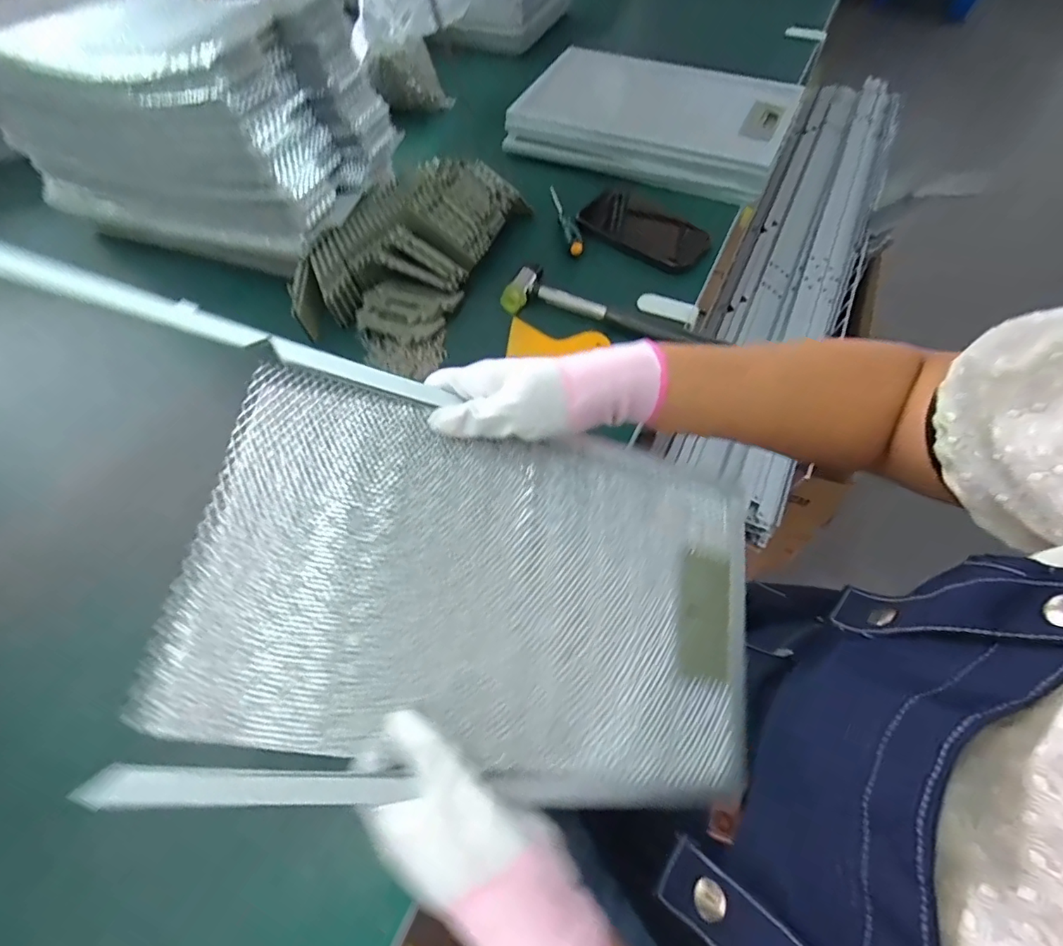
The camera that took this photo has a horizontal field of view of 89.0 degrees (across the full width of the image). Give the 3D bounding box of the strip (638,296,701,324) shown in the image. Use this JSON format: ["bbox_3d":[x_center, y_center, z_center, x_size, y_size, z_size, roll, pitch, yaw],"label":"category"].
[{"bbox_3d":[0.142,-0.172,0.563,0.063,0.018,0.004,20,27,15],"label":"strip"}]

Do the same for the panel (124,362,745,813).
[{"bbox_3d":[-0.017,0.068,0.325,0.326,0.013,0.207,14,68,-13],"label":"panel"}]

